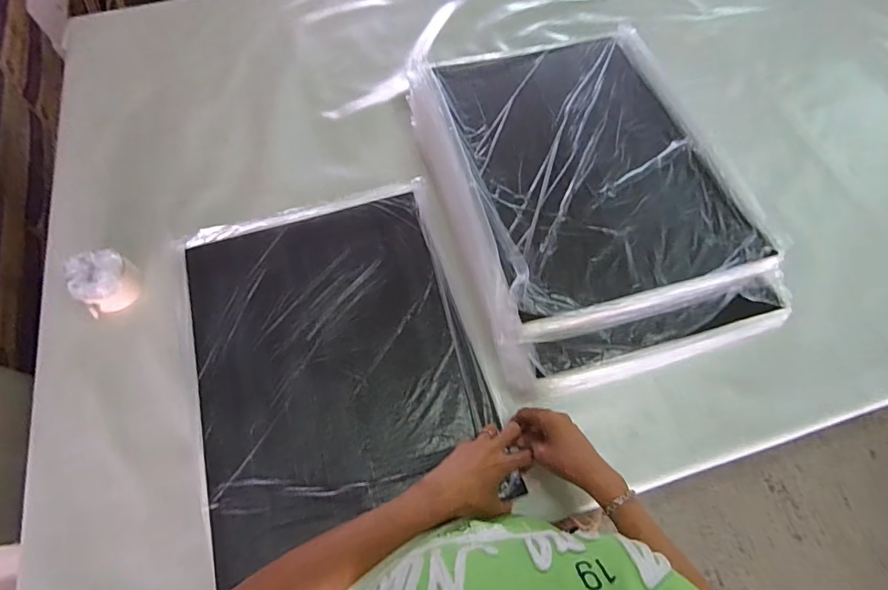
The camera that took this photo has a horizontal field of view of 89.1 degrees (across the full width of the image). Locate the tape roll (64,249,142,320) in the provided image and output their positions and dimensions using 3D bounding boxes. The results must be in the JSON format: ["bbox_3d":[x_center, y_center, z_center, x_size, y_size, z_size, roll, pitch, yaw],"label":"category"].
[{"bbox_3d":[-0.503,-0.017,0.660,0.079,0.059,0.090,-15,63,-8],"label":"tape roll"}]

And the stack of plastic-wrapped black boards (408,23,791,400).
[{"bbox_3d":[0.212,-0.179,0.732,0.427,0.089,0.609,-15,65,-7],"label":"stack of plastic-wrapped black boards"}]

